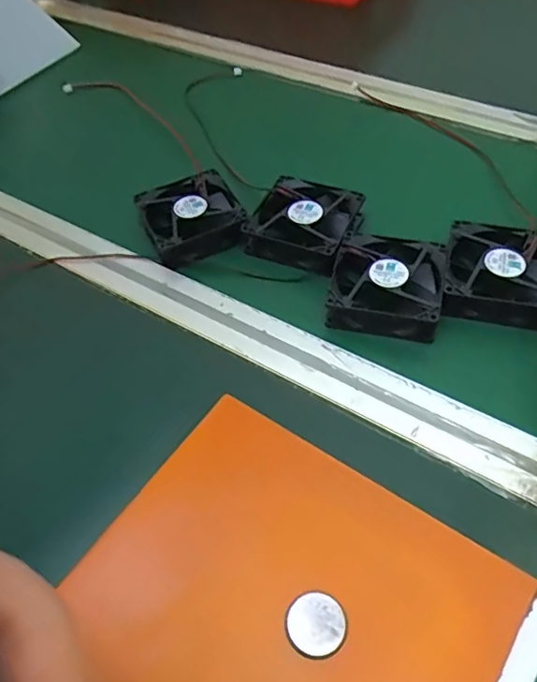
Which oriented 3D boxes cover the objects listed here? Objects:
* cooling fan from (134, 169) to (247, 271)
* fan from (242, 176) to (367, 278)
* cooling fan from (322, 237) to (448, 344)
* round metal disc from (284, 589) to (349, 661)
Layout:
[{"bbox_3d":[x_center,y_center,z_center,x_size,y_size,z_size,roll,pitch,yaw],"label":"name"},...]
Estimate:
[{"bbox_3d":[-0.066,-0.107,0.483,0.078,0.029,0.082,-21,54,-8],"label":"cooling fan"},{"bbox_3d":[0.032,-0.099,0.467,0.081,0.026,0.085,19,58,20],"label":"fan"},{"bbox_3d":[0.090,-0.044,0.421,0.079,0.025,0.080,9,55,14],"label":"cooling fan"},{"bbox_3d":[0.023,0.138,0.273,0.029,0.004,0.029,0,57,0],"label":"round metal disc"}]

